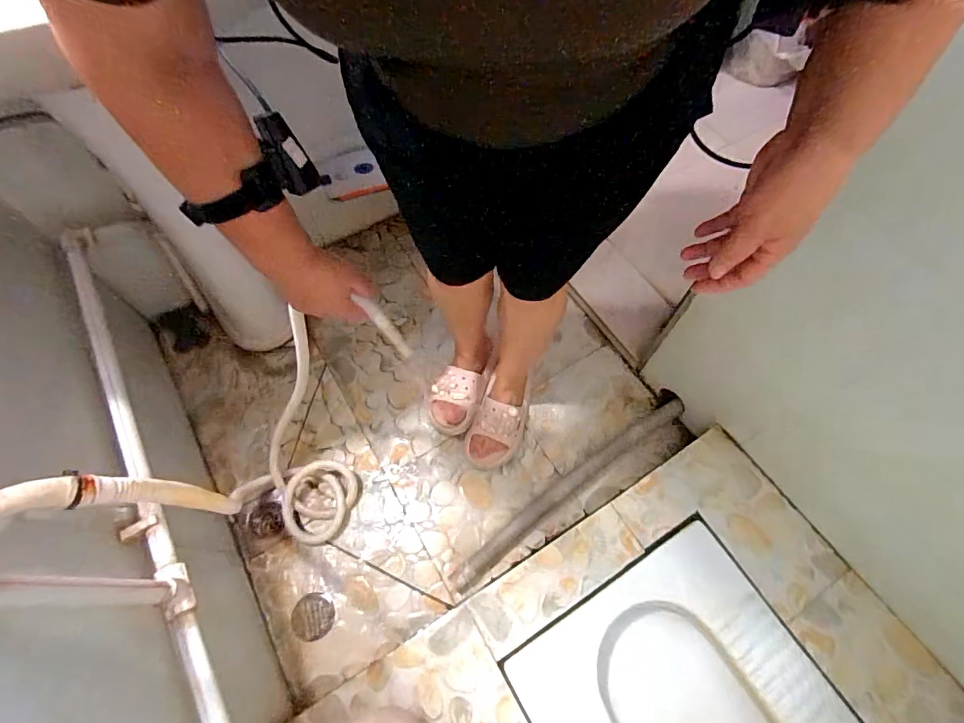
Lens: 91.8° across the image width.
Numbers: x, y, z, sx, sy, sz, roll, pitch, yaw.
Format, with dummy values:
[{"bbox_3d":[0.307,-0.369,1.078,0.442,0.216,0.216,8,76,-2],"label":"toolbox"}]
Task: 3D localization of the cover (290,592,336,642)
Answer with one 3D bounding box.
[{"bbox_3d":[-0.303,0.456,0.836,0.076,0.006,0.075,-3,63,-1],"label":"cover"}]

